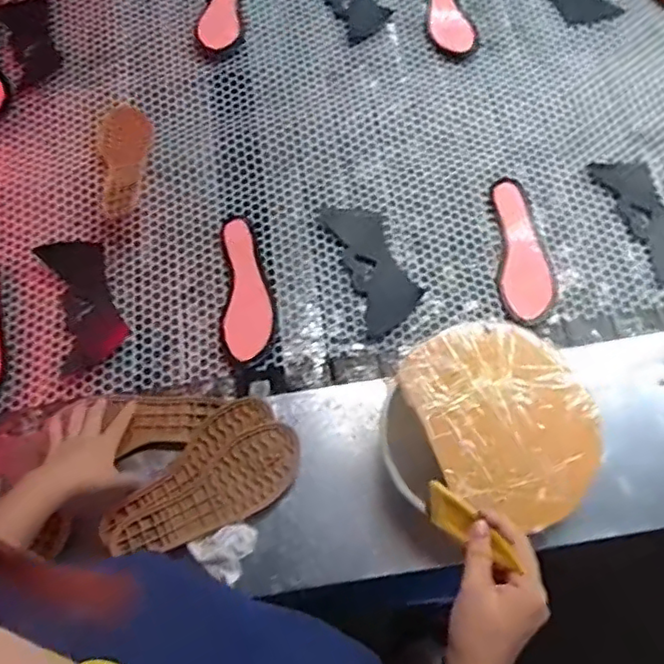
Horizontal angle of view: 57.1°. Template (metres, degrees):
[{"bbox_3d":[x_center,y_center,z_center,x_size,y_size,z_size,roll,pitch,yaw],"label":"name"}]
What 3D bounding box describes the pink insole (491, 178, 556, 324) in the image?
[{"bbox_3d":[0.279,-0.125,0.888,0.075,0.019,0.232,1,68,2],"label":"pink insole"}]

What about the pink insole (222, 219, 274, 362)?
[{"bbox_3d":[-0.122,-0.068,0.877,0.066,0.013,0.221,-6,68,0],"label":"pink insole"}]

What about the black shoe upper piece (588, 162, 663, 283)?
[{"bbox_3d":[0.475,-0.175,0.909,0.087,0.008,0.210,-18,69,-5],"label":"black shoe upper piece"}]

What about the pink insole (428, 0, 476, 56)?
[{"bbox_3d":[0.207,-0.581,1.050,0.082,0.042,0.231,2,68,3],"label":"pink insole"}]

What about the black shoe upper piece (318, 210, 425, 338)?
[{"bbox_3d":[0.061,-0.098,0.888,0.085,0.005,0.209,-19,67,-5],"label":"black shoe upper piece"}]

